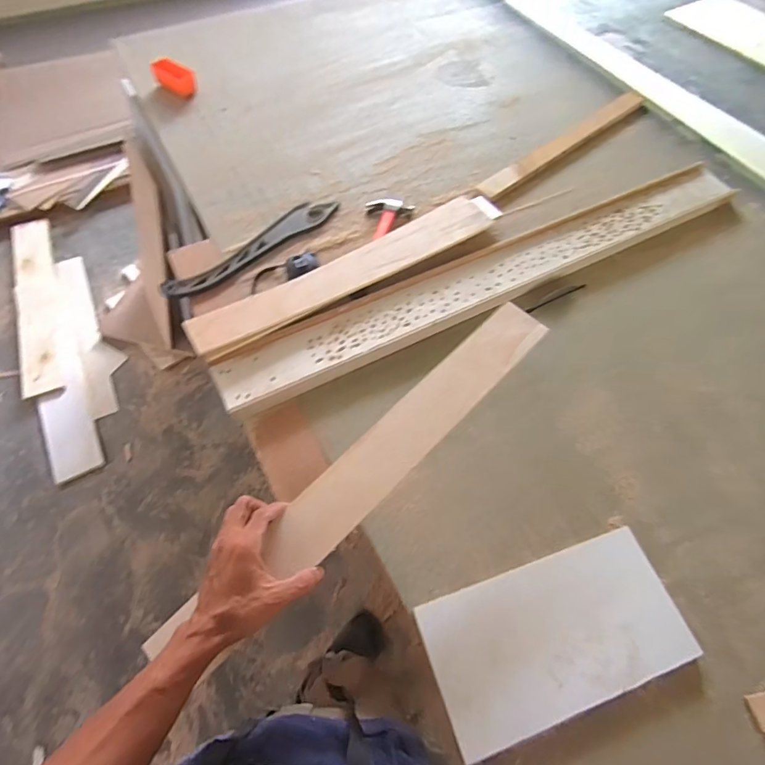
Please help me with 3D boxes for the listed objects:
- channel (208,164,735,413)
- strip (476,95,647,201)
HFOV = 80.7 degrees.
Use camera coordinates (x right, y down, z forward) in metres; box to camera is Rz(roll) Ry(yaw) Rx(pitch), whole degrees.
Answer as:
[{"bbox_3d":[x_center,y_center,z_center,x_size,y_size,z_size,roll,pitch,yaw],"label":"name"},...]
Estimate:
[{"bbox_3d":[0.229,-0.211,0.847,1.086,0.021,0.126,-25,63,-14],"label":"channel"},{"bbox_3d":[0.434,-0.570,1.063,0.551,0.015,0.059,-36,66,-19],"label":"strip"}]

